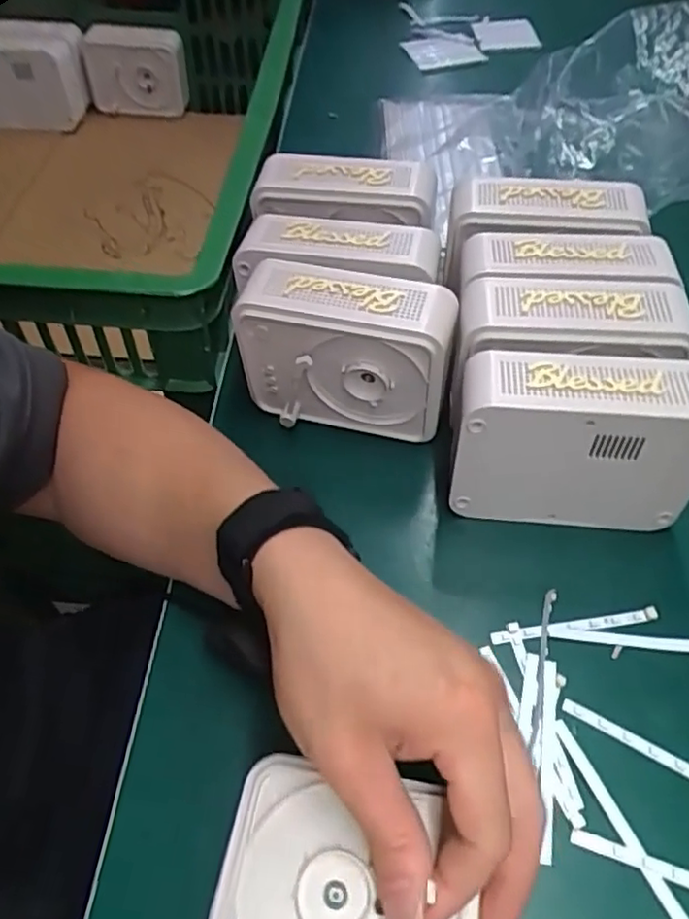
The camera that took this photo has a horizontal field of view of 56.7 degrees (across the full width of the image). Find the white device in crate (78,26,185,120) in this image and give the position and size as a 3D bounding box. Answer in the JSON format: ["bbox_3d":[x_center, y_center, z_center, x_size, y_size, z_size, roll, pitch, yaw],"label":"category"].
[{"bbox_3d":[-0.286,-0.531,0.880,0.124,0.096,0.057,4,54,4],"label":"white device in crate"}]

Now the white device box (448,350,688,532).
[{"bbox_3d":[0.122,-0.010,0.348,0.130,0.096,0.046,6,53,4],"label":"white device box"}]

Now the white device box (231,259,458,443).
[{"bbox_3d":[0.000,-0.063,0.392,0.123,0.092,0.048,14,54,9],"label":"white device box"}]

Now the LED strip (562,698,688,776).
[{"bbox_3d":[0.147,0.138,0.301,0.088,0.004,0.007,24,68,20],"label":"LED strip"}]

